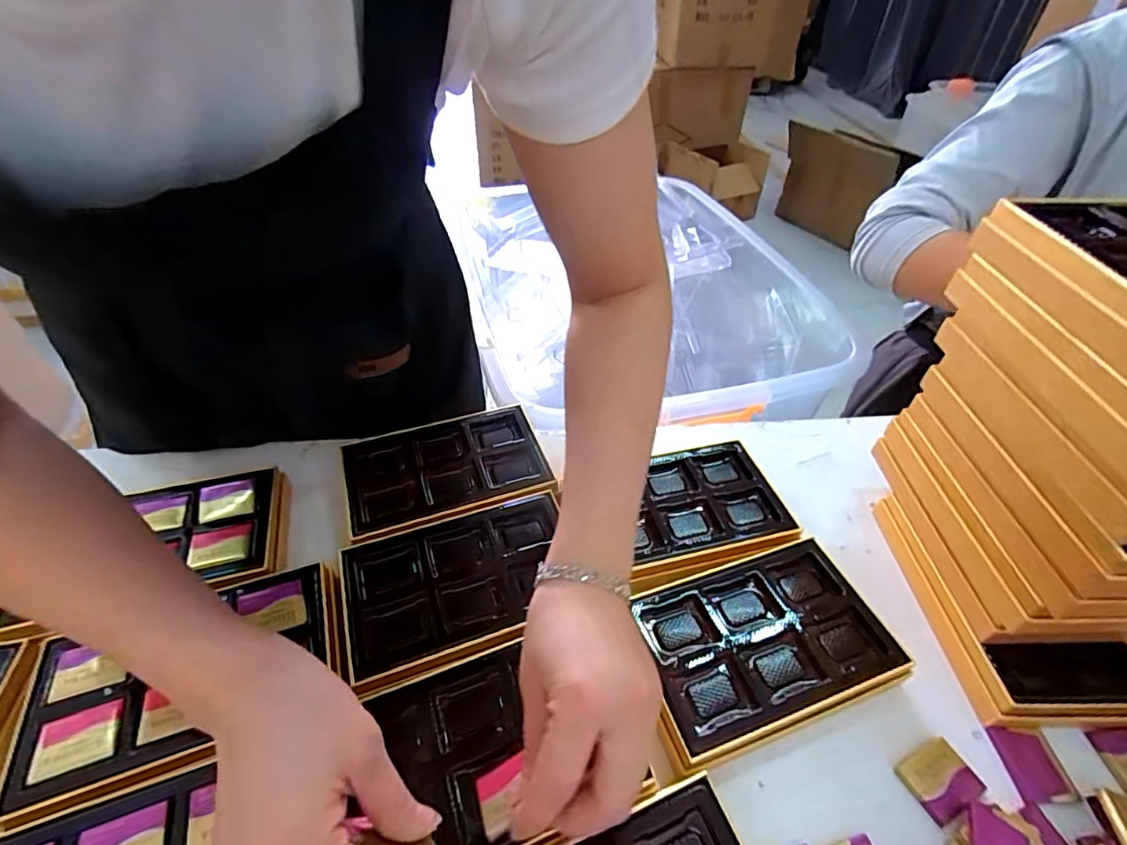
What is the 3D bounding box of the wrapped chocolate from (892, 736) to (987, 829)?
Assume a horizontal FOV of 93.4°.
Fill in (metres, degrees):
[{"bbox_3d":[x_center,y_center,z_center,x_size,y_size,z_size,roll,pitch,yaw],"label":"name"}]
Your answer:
[{"bbox_3d":[0.220,0.208,0.309,0.039,0.005,0.031,-17,47,-21],"label":"wrapped chocolate"}]

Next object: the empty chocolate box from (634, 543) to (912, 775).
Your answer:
[{"bbox_3d":[0.126,0.145,0.352,0.163,0.029,0.104,-11,45,-15],"label":"empty chocolate box"}]

